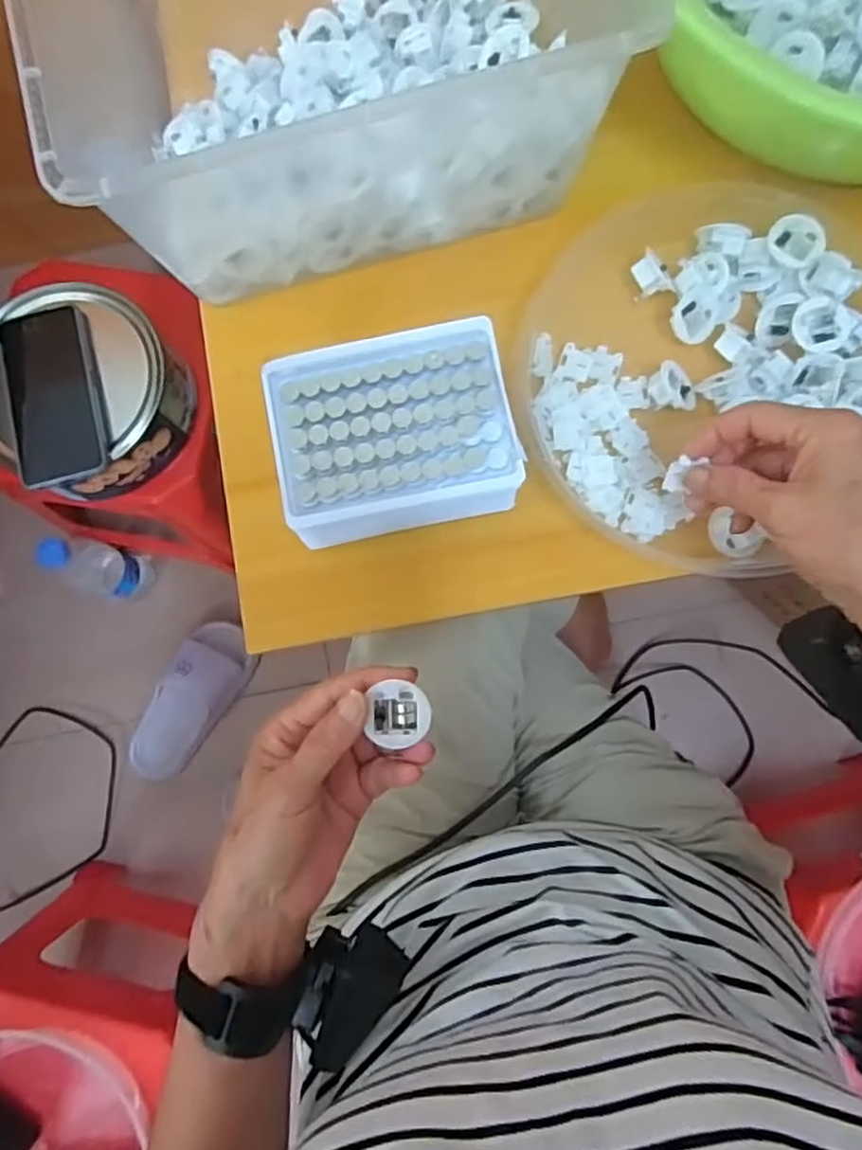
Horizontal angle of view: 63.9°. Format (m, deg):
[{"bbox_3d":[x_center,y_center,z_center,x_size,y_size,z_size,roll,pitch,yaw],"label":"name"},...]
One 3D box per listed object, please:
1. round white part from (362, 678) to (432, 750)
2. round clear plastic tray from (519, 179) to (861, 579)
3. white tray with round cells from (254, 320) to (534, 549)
[{"bbox_3d":[-0.014,0.066,0.323,0.029,0.008,0.027,-2,82,2],"label":"round white part"},{"bbox_3d":[0.181,-0.123,0.421,0.245,0.038,0.234,-41,83,-3],"label":"round clear plastic tray"},{"bbox_3d":[-0.020,-0.077,0.401,0.131,0.058,0.108,-12,82,1],"label":"white tray with round cells"}]

